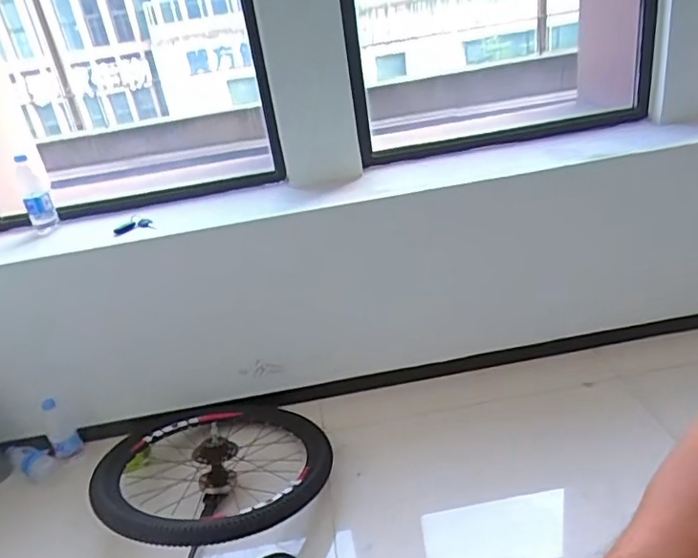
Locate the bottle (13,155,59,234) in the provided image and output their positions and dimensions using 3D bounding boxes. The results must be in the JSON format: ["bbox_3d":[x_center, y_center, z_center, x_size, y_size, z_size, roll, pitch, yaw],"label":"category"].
[{"bbox_3d":[-0.787,-0.214,1.447,0.067,0.182,0.059,-20,29,-24],"label":"bottle"}]

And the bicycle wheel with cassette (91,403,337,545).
[{"bbox_3d":[-0.305,0.415,1.335,0.493,0.120,0.528,-6,26,3],"label":"bicycle wheel with cassette"}]

